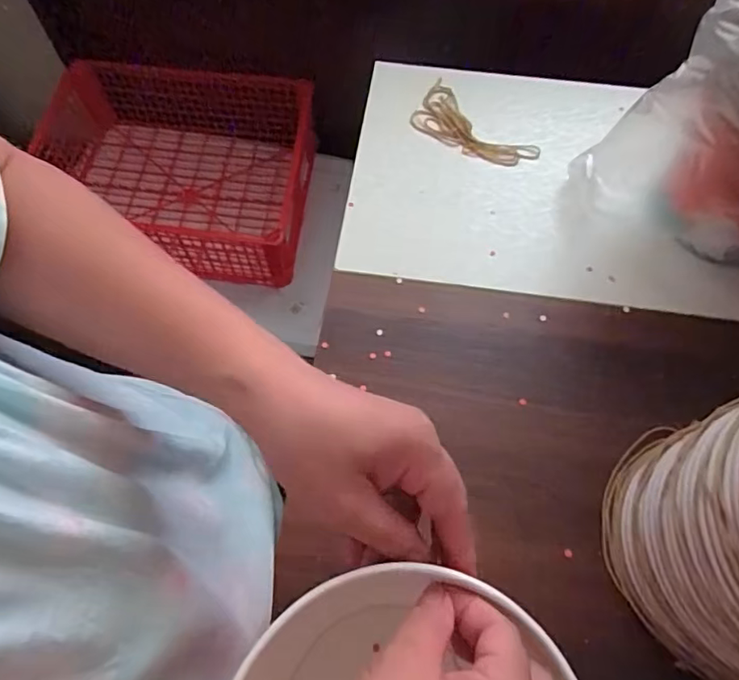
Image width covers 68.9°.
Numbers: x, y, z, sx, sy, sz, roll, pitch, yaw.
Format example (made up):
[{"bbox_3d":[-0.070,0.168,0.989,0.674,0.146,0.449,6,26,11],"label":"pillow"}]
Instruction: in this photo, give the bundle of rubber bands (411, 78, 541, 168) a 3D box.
[{"bbox_3d":[0.105,-0.225,0.571,0.070,0.012,0.141,-40,70,-20],"label":"bundle of rubber bands"}]

